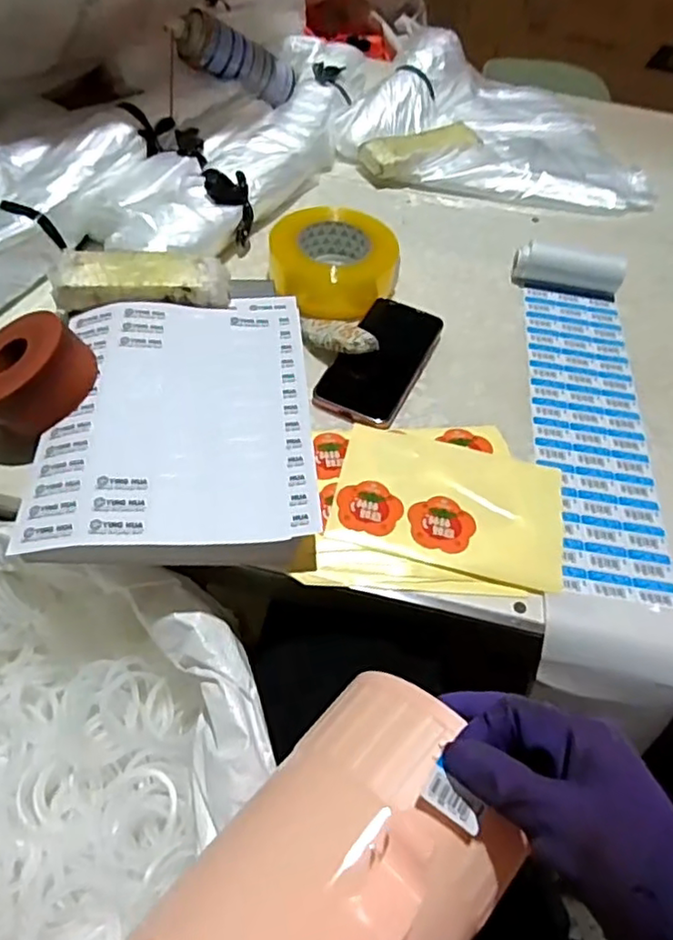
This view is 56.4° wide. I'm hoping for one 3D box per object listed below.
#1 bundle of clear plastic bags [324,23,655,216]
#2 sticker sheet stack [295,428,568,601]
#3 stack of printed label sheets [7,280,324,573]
[{"bbox_3d":[0.230,-0.515,0.908,0.435,0.069,0.343,9,52,1],"label":"bundle of clear plastic bags"},{"bbox_3d":[0.086,0.027,0.531,0.206,0.018,0.162,5,52,-3],"label":"sticker sheet stack"},{"bbox_3d":[-0.132,-0.052,0.534,0.218,0.035,0.295,-1,53,-7],"label":"stack of printed label sheets"}]

